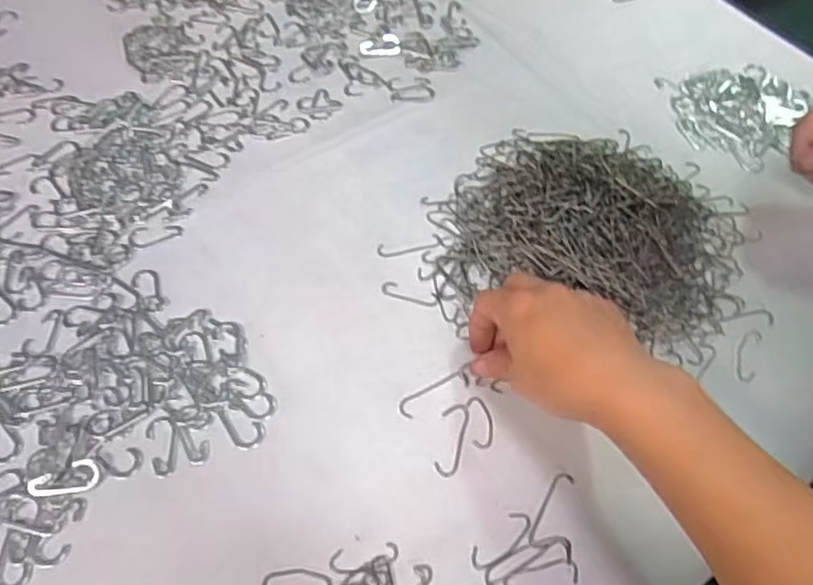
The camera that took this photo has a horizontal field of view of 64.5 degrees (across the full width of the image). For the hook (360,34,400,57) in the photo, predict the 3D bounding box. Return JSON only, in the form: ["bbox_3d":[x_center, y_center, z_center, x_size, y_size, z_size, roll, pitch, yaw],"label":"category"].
[{"bbox_3d":[-0.023,-0.219,0.572,0.035,0.004,0.024,-13,59,-11],"label":"hook"}]

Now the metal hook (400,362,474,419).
[{"bbox_3d":[0.019,0.061,0.401,0.052,0.004,0.013,-27,63,-16],"label":"metal hook"}]

